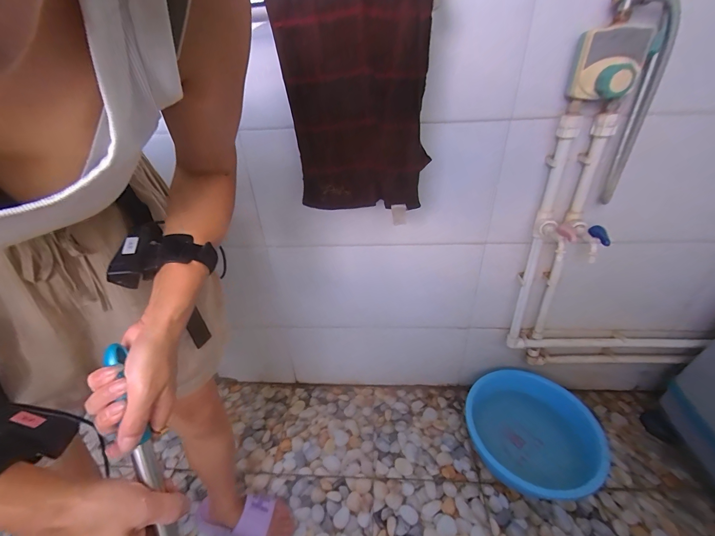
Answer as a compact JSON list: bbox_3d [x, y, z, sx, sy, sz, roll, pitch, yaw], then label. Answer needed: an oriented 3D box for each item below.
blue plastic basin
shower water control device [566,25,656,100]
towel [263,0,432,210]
[{"bbox_3d":[0.497,0.473,0.912,0.340,0.147,0.331,-4,32,2],"label":"blue plastic basin"},{"bbox_3d":[0.416,-0.338,0.514,0.099,0.099,0.074,16,38,30],"label":"shower water control device"},{"bbox_3d":[-0.005,-0.282,0.550,0.241,0.352,0.034,3,32,8],"label":"towel"}]

